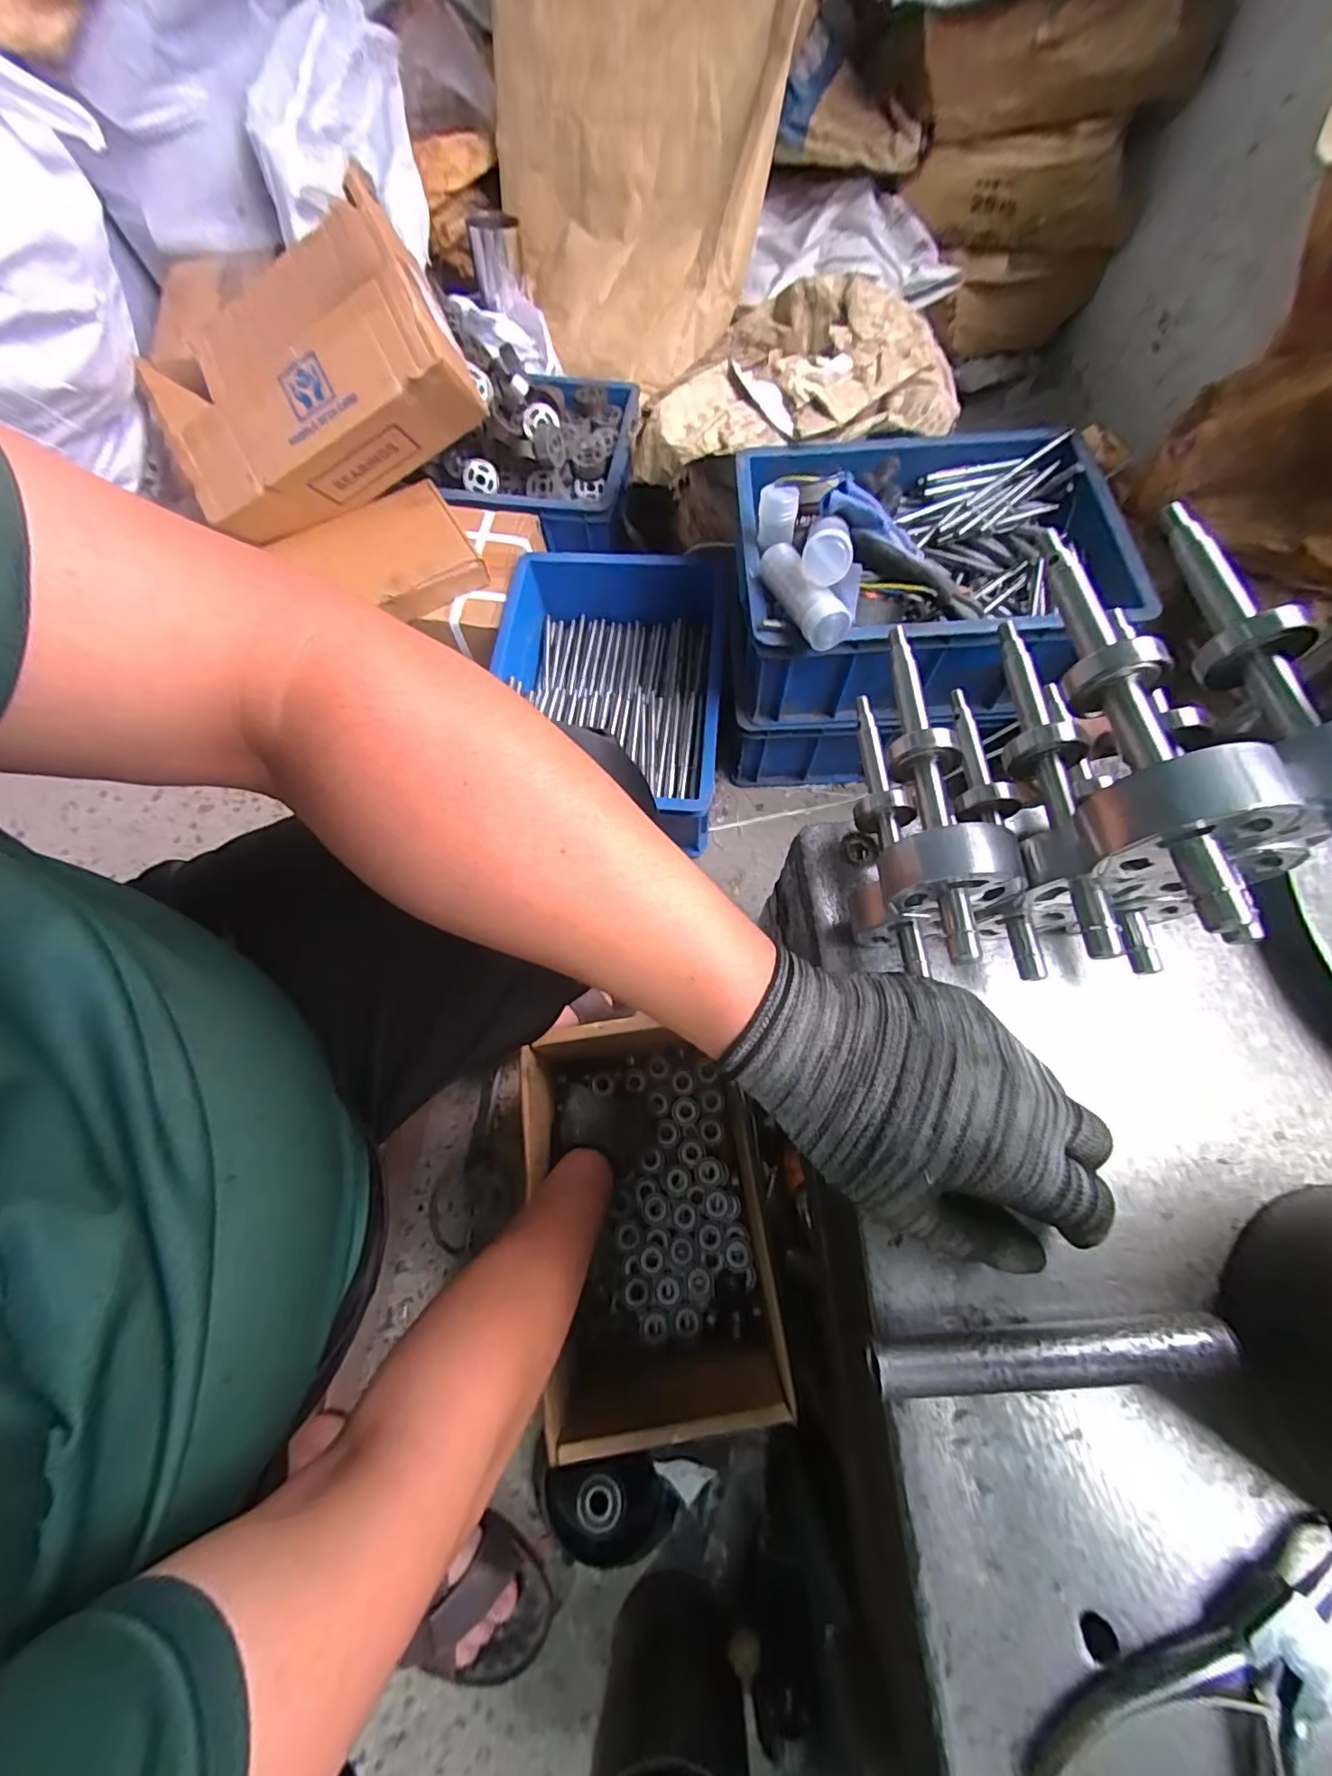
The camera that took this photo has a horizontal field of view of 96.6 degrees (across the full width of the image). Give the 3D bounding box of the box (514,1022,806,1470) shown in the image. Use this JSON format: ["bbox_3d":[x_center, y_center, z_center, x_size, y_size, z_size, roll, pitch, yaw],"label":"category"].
[{"bbox_3d":[-0.012,0.296,0.572,0.192,0.184,0.304,-9,69,-2],"label":"box"}]

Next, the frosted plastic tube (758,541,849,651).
[{"bbox_3d":[0.131,-0.293,0.581,0.038,0.044,0.127,-25,70,-7],"label":"frosted plastic tube"}]

